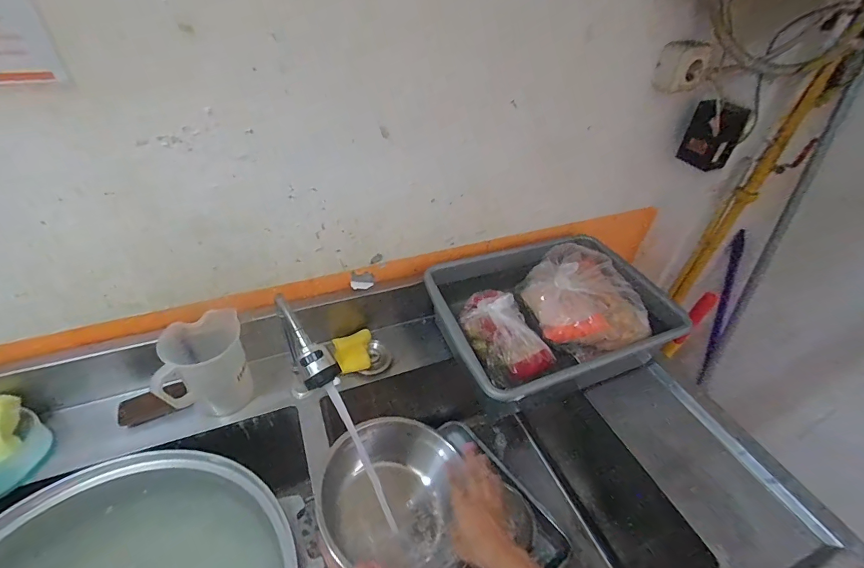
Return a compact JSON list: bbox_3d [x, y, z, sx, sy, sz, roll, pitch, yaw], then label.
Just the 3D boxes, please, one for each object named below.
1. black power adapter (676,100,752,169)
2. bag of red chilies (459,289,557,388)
[{"bbox_3d":[0.605,-0.318,0.867,0.099,0.137,0.046,19,43,17],"label":"black power adapter"},{"bbox_3d":[0.136,0.094,0.772,0.113,0.102,0.208,-20,46,-24],"label":"bag of red chilies"}]

